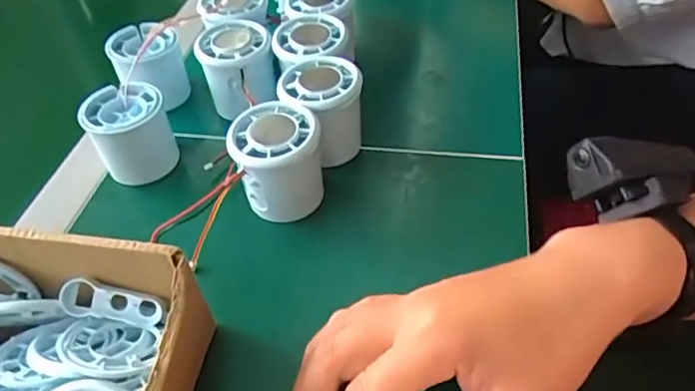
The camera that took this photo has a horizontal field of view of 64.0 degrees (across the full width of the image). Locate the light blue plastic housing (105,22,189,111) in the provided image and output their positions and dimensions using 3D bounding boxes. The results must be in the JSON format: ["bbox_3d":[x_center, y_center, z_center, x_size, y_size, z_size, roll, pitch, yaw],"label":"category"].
[{"bbox_3d":[-0.162,-0.102,0.452,0.055,0.052,0.055,-3,47,3],"label":"light blue plastic housing"}]

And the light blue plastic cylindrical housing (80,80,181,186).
[{"bbox_3d":[-0.153,-0.042,0.400,0.052,0.059,0.052,-3,47,3],"label":"light blue plastic cylindrical housing"}]

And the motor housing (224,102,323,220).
[{"bbox_3d":[-0.043,-0.021,0.360,0.054,0.061,0.051,-13,48,-6],"label":"motor housing"}]

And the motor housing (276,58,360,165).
[{"bbox_3d":[-0.020,-0.059,0.395,0.054,0.063,0.054,-3,47,3],"label":"motor housing"}]

